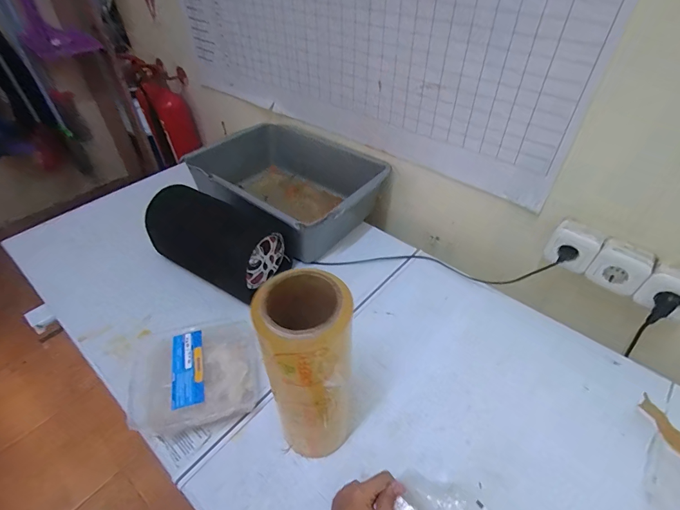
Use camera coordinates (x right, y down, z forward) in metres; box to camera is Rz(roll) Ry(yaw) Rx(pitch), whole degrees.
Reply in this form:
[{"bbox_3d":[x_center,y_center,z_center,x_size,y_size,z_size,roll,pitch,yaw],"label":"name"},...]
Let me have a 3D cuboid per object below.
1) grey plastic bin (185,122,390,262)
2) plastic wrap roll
[{"bbox_3d":[-0.135,-0.192,0.972,0.485,0.156,0.339,34,54,29],"label":"grey plastic bin"},{"bbox_3d":[-0.040,0.162,0.488,0.091,0.317,0.109,-8,46,-8],"label":"plastic wrap roll"}]

